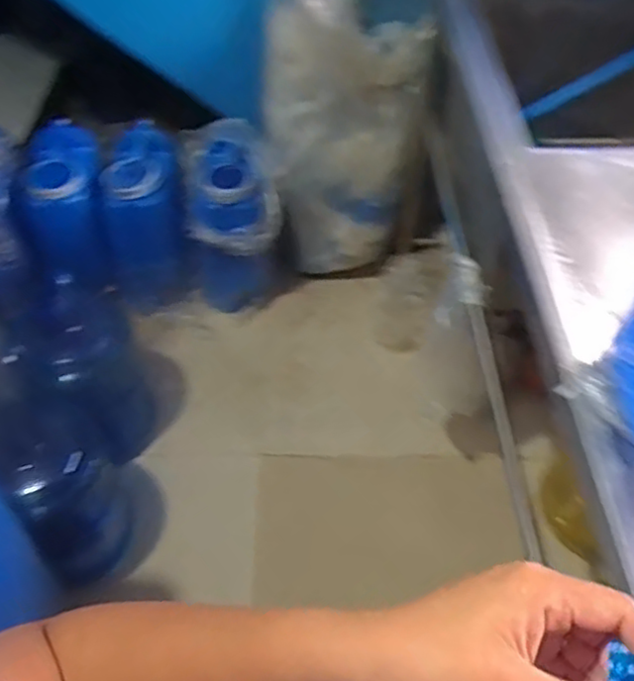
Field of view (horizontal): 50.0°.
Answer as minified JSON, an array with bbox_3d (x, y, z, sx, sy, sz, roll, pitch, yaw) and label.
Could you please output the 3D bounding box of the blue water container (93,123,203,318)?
[{"bbox_3d":[-0.448,-0.302,1.784,0.236,0.413,0.280,-13,53,-12],"label":"blue water container"}]

